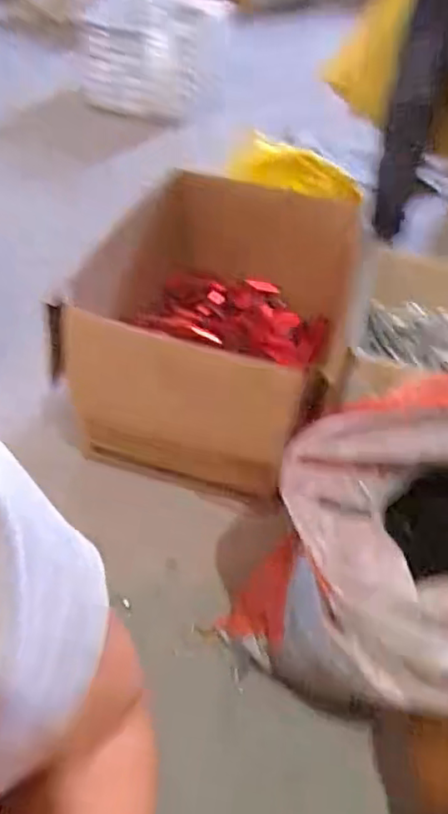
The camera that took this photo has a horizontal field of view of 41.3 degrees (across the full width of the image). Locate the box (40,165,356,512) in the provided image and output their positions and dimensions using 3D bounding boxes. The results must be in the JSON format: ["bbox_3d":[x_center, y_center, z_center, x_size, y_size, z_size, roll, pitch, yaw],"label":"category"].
[{"bbox_3d":[0.015,-0.164,1.157,0.426,0.303,0.526,16,47,10],"label":"box"}]

